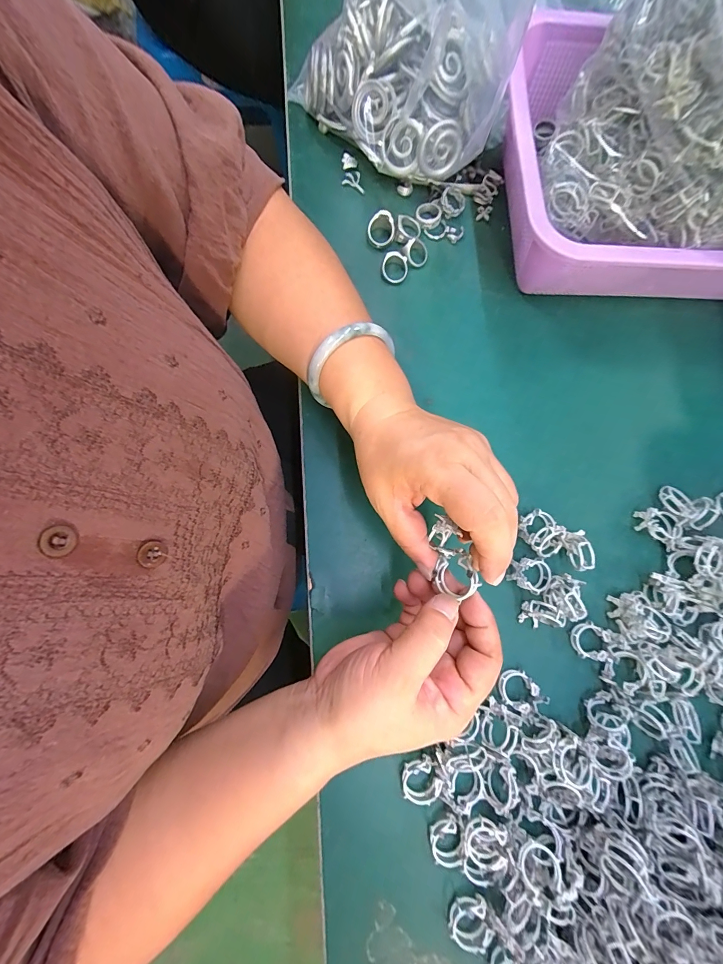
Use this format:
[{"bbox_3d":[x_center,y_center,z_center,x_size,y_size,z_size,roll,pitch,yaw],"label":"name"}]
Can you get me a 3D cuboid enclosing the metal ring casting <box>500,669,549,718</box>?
[{"bbox_3d":[0.117,0.155,0.263,0.032,0.017,0.026,38,81,3],"label":"metal ring casting"}]

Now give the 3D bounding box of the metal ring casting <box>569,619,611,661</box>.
[{"bbox_3d":[0.176,0.123,0.275,0.027,0.011,0.027,23,81,0],"label":"metal ring casting"}]

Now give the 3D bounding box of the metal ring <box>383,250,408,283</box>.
[{"bbox_3d":[0.030,-0.191,0.315,0.024,0.004,0.025,-3,104,-10],"label":"metal ring"}]

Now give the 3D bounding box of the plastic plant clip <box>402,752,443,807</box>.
[{"bbox_3d":[0.040,0.208,0.245,0.027,0.009,0.025,1,81,-3],"label":"plastic plant clip"}]

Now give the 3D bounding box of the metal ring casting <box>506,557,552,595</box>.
[{"bbox_3d":[0.133,0.071,0.275,0.034,0.012,0.027,27,81,1],"label":"metal ring casting"}]

